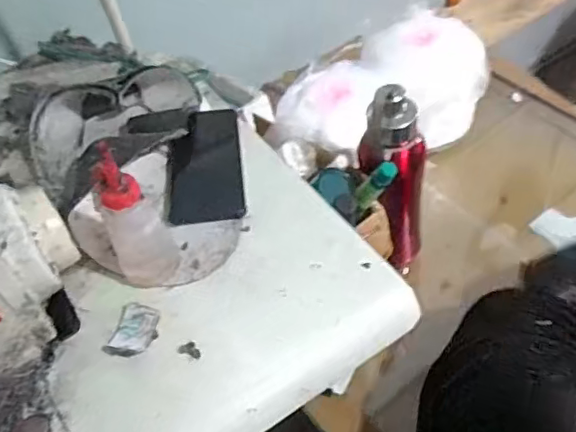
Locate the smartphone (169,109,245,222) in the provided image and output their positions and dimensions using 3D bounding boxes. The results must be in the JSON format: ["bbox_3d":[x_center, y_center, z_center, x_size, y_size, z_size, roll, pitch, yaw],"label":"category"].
[{"bbox_3d":[-0.090,-0.058,0.623,0.077,0.007,0.164,-8,49,-1],"label":"smartphone"}]

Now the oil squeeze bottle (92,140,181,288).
[{"bbox_3d":[-0.135,0.012,0.492,0.049,0.125,0.043,6,50,11],"label":"oil squeeze bottle"}]

